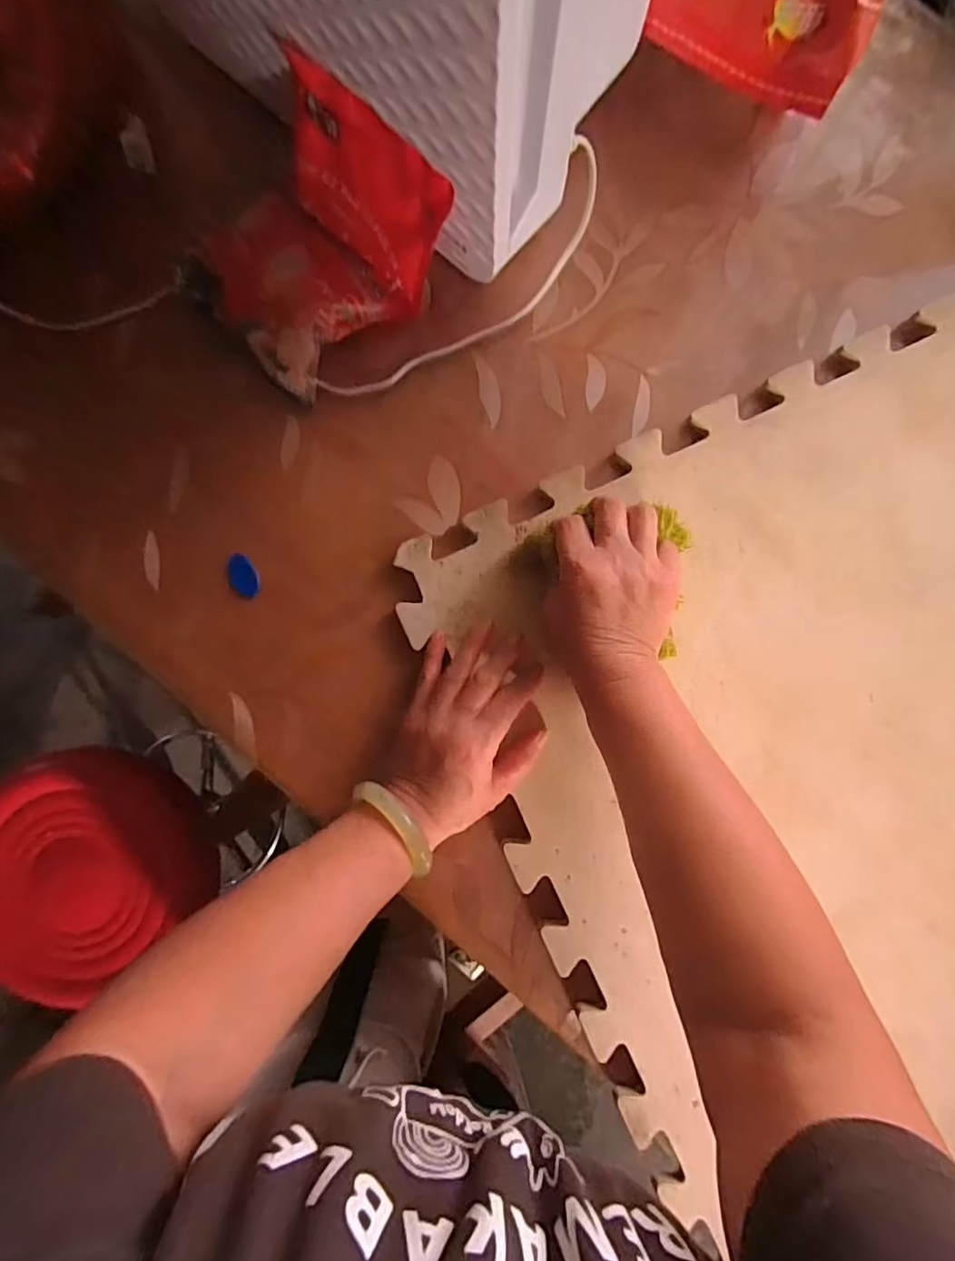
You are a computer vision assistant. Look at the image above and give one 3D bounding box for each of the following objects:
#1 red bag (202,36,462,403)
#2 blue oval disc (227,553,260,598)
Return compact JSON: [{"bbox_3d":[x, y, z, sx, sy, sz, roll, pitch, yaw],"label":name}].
[{"bbox_3d":[-0.117,-0.268,0.395,0.128,0.089,0.155,42,87,3],"label":"red bag"},{"bbox_3d":[-0.177,-0.041,0.420,0.021,0.004,0.034,-28,86,-2],"label":"blue oval disc"}]

